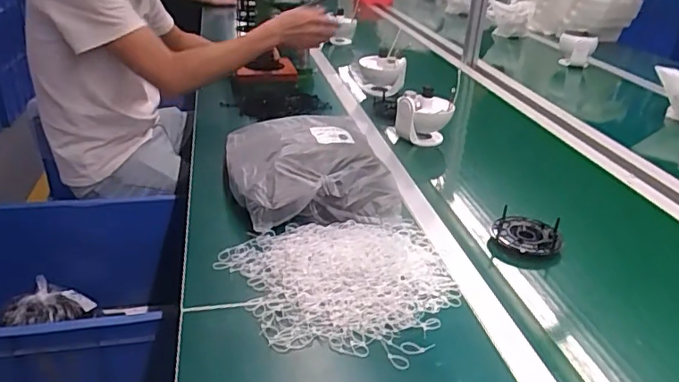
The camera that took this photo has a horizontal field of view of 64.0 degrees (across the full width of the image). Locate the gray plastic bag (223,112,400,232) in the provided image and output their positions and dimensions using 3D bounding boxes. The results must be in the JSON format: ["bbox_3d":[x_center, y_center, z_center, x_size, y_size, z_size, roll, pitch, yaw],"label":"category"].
[{"bbox_3d":[-0.058,-0.047,0.928,0.251,0.080,0.306,-4,28,-12],"label":"gray plastic bag"}]

